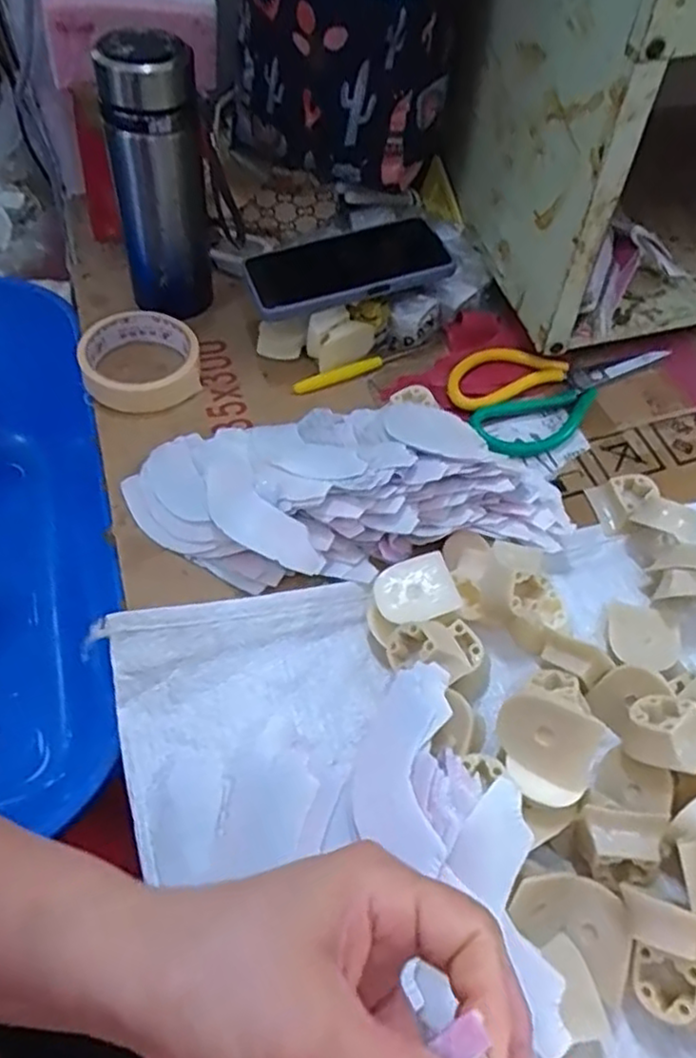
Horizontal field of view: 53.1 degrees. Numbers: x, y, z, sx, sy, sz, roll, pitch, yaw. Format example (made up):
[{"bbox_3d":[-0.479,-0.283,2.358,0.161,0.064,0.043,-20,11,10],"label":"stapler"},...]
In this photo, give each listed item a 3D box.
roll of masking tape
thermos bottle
[{"bbox_3d":[-0.167,-0.136,0.566,0.089,0.038,0.089,-11,58,-10],"label":"roll of masking tape"},{"bbox_3d":[-0.151,-0.275,0.553,0.075,0.201,0.074,-11,58,-10],"label":"thermos bottle"}]

